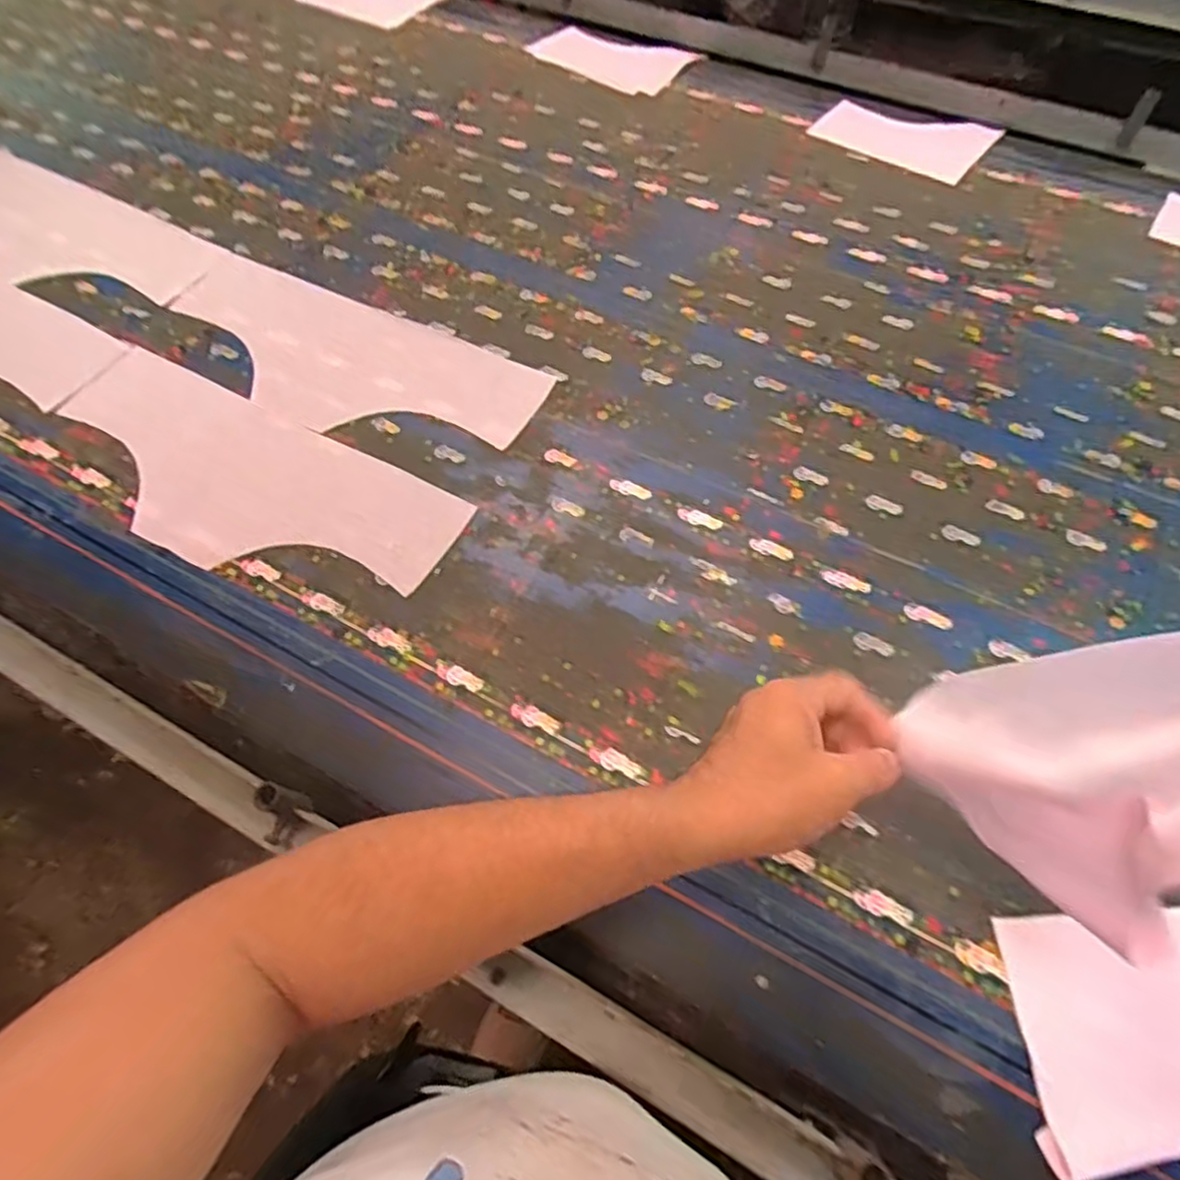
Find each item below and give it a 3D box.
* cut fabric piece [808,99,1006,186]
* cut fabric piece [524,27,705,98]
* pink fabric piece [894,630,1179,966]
[{"bbox_3d":[0.463,-0.671,1.014,0.227,0.007,0.176,35,65,18],"label":"cut fabric piece"},{"bbox_3d":[0.028,-0.863,1.126,0.251,0.009,0.153,27,63,15],"label":"cut fabric piece"},{"bbox_3d":[0.232,0.069,0.308,0.021,0.190,0.142,-14,51,-27],"label":"pink fabric piece"}]

